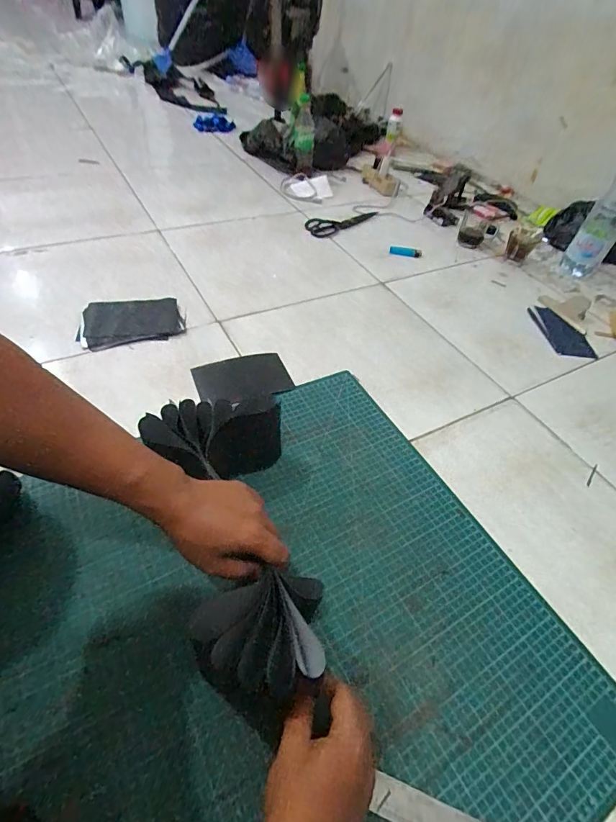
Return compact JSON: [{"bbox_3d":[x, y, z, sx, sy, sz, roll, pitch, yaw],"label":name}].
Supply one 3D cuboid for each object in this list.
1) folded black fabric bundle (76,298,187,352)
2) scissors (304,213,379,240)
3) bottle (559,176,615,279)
[{"bbox_3d":[-0.331,-0.167,0.769,0.178,0.017,0.125,-14,51,-18],"label":"folded black fabric bundle"},{"bbox_3d":[0.108,-0.513,1.121,0.229,0.019,0.085,-17,52,-21],"label":"scissors"},{"bbox_3d":[0.737,-0.493,0.991,0.089,0.327,0.098,29,51,19],"label":"bottle"}]

